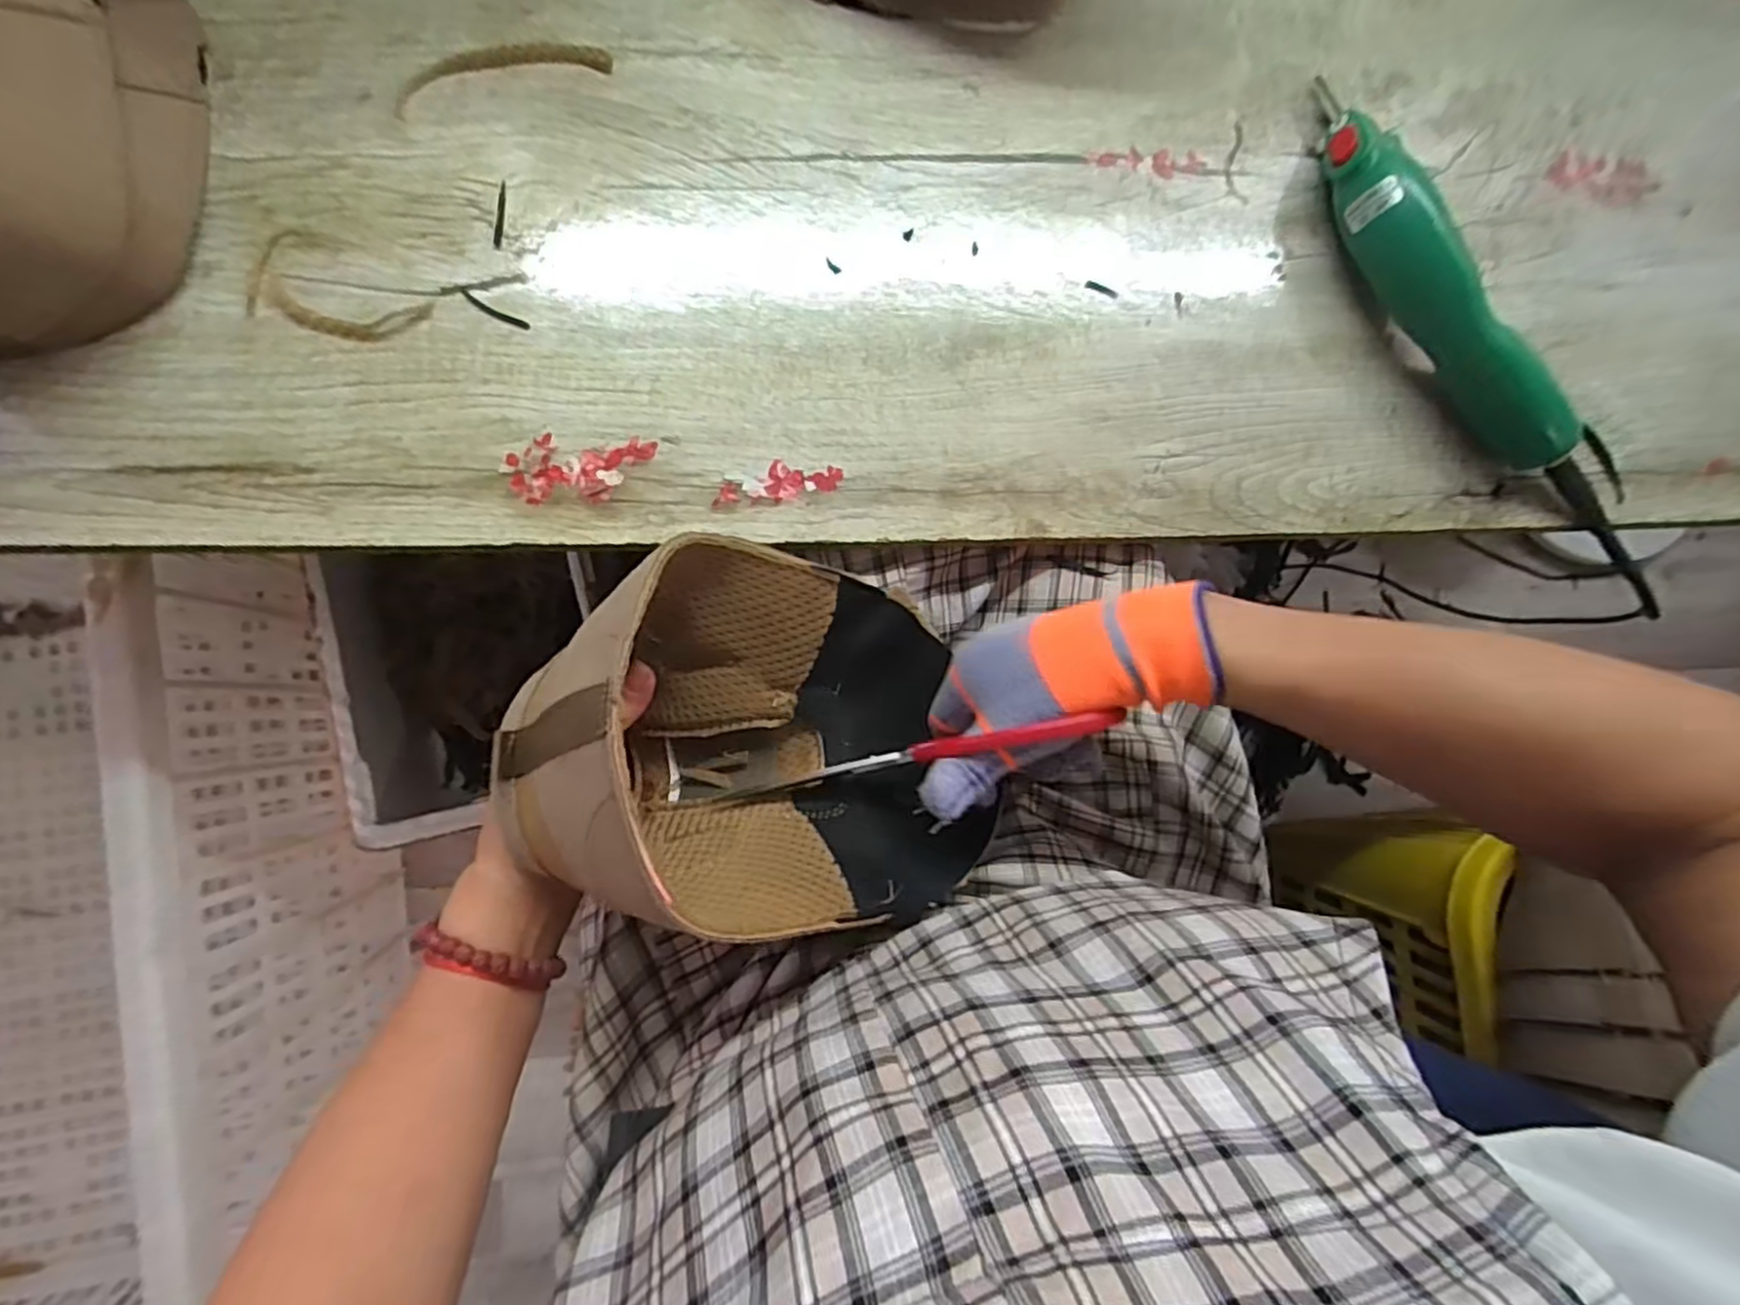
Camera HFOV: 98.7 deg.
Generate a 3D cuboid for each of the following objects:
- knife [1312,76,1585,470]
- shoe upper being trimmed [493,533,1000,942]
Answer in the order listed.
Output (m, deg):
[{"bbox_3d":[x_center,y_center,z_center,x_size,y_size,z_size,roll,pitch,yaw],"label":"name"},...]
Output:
[{"bbox_3d":[0.305,-0.211,0.411,0.052,0.051,0.252,-25,88,-8],"label":"knife"},{"bbox_3d":[-0.038,0.034,0.329,0.209,0.126,0.151,12,83,-5],"label":"shoe upper being trimmed"}]

